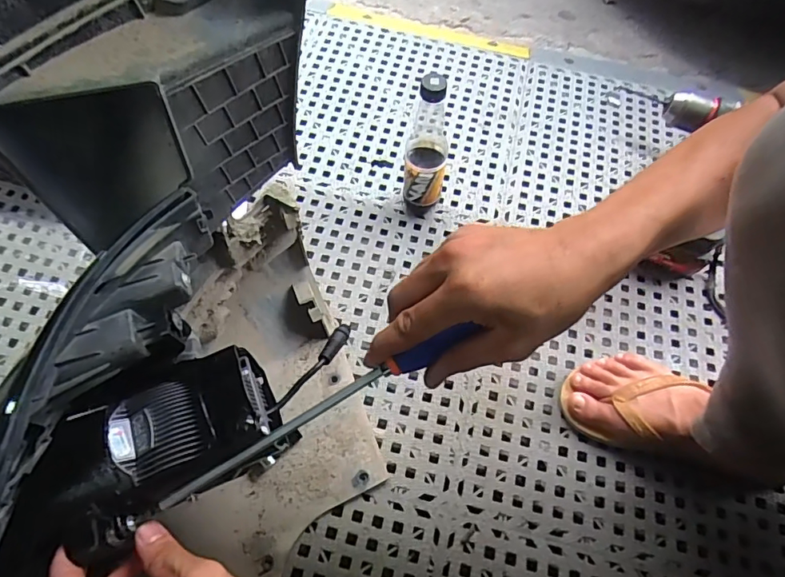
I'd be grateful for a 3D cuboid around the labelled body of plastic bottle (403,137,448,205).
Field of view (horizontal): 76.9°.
[{"bbox_3d":[0.045,-0.157,0.706,0.056,0.105,0.060,9,62,2],"label":"labelled body of plastic bottle"}]

